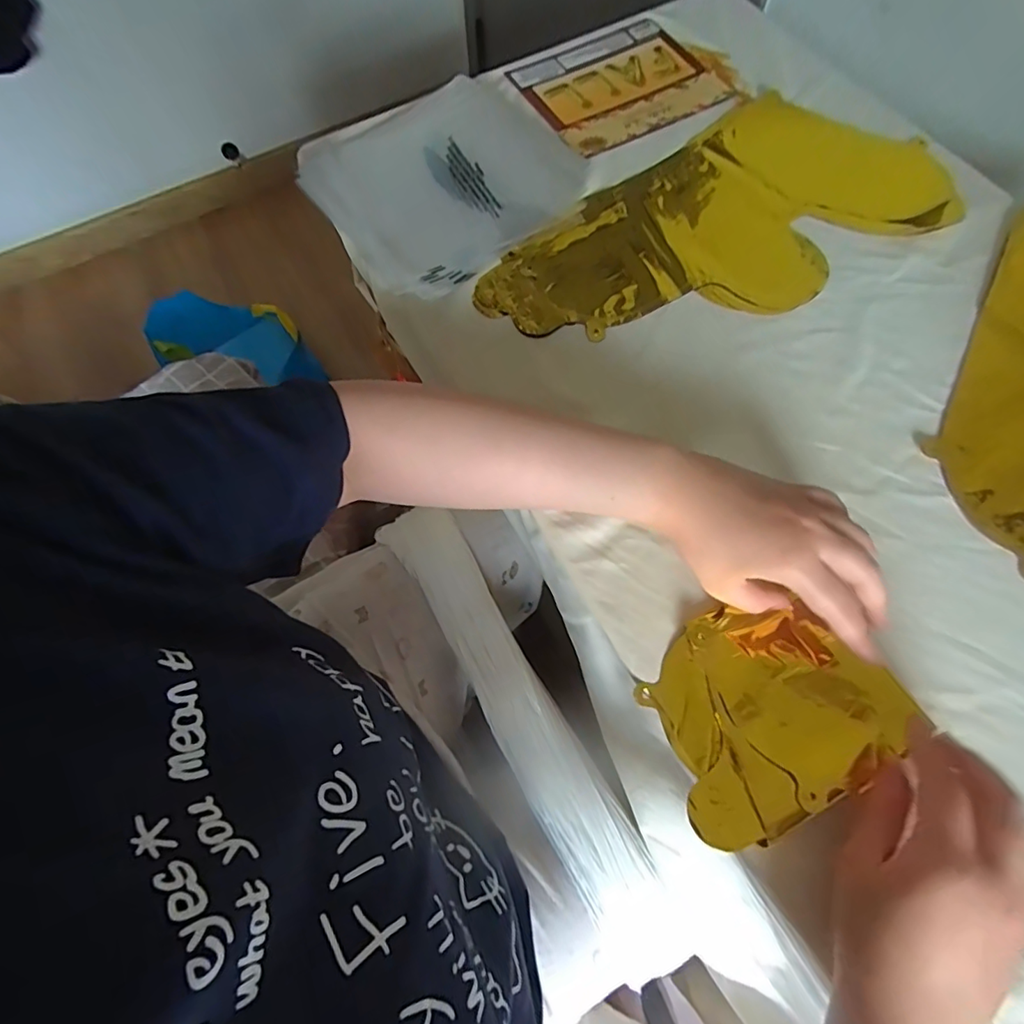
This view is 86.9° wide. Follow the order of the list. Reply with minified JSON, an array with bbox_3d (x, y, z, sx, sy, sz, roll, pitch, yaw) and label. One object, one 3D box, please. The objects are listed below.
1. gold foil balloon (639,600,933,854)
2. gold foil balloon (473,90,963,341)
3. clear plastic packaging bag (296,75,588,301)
[{"bbox_3d":[0.161,0.123,0.343,0.144,0.021,0.121,-25,60,-6],"label":"gold foil balloon"},{"bbox_3d":[0.197,-0.263,0.506,0.440,0.005,0.213,-36,71,-13],"label":"gold foil balloon"},{"bbox_3d":[-0.060,-0.330,0.534,0.248,0.012,0.234,-35,71,-13],"label":"clear plastic packaging bag"}]

